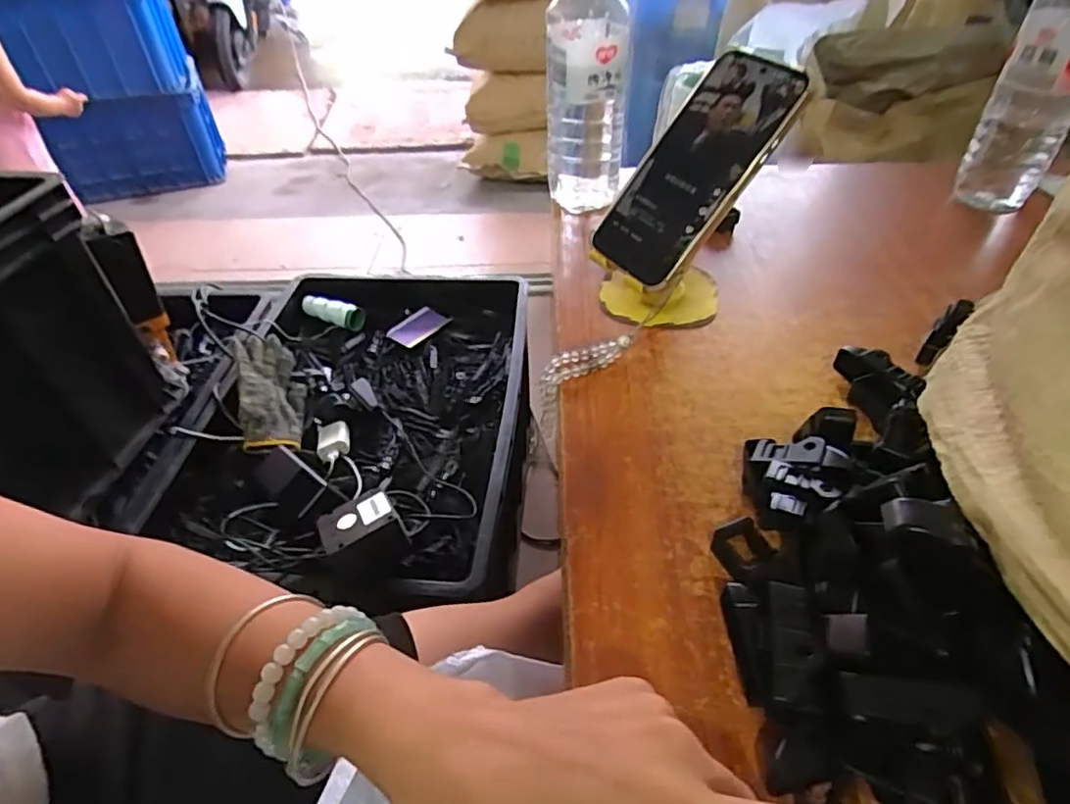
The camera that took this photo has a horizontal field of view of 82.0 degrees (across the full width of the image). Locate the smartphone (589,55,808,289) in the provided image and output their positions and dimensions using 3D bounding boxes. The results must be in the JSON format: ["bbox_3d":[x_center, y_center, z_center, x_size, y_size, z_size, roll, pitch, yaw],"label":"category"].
[{"bbox_3d":[0.110,-0.162,0.431,0.164,0.010,0.079,-53,53,12],"label":"smartphone"}]

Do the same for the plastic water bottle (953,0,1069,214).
[{"bbox_3d":[0.429,-0.271,0.521,0.063,0.227,0.056,23,50,24],"label":"plastic water bottle"}]

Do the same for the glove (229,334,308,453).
[{"bbox_3d":[-0.366,-0.019,0.849,0.074,0.080,0.191,-13,45,-11],"label":"glove"}]

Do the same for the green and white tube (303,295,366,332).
[{"bbox_3d":[-0.340,-0.151,1.039,0.114,0.033,0.035,19,48,21],"label":"green and white tube"}]

